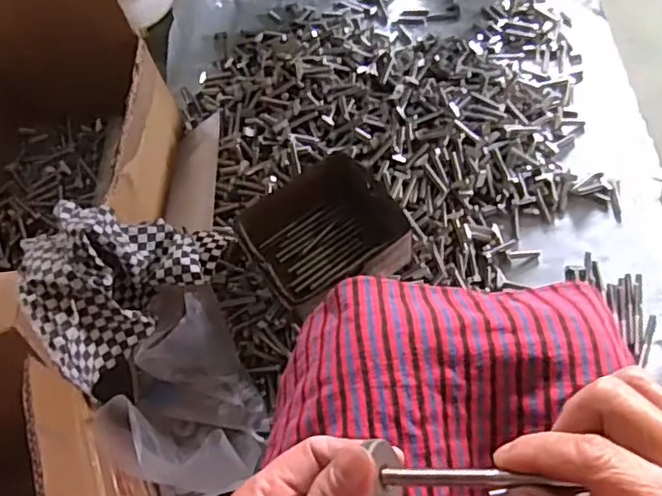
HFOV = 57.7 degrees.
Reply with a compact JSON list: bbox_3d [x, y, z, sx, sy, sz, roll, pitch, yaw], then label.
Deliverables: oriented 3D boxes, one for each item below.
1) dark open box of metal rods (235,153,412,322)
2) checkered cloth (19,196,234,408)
[{"bbox_3d":[-0.013,-0.013,0.663,0.153,0.088,0.156,-30,66,-11],"label":"dark open box of metal rods"},{"bbox_3d":[-0.232,0.027,0.627,0.174,0.104,0.213,25,68,15],"label":"checkered cloth"}]

